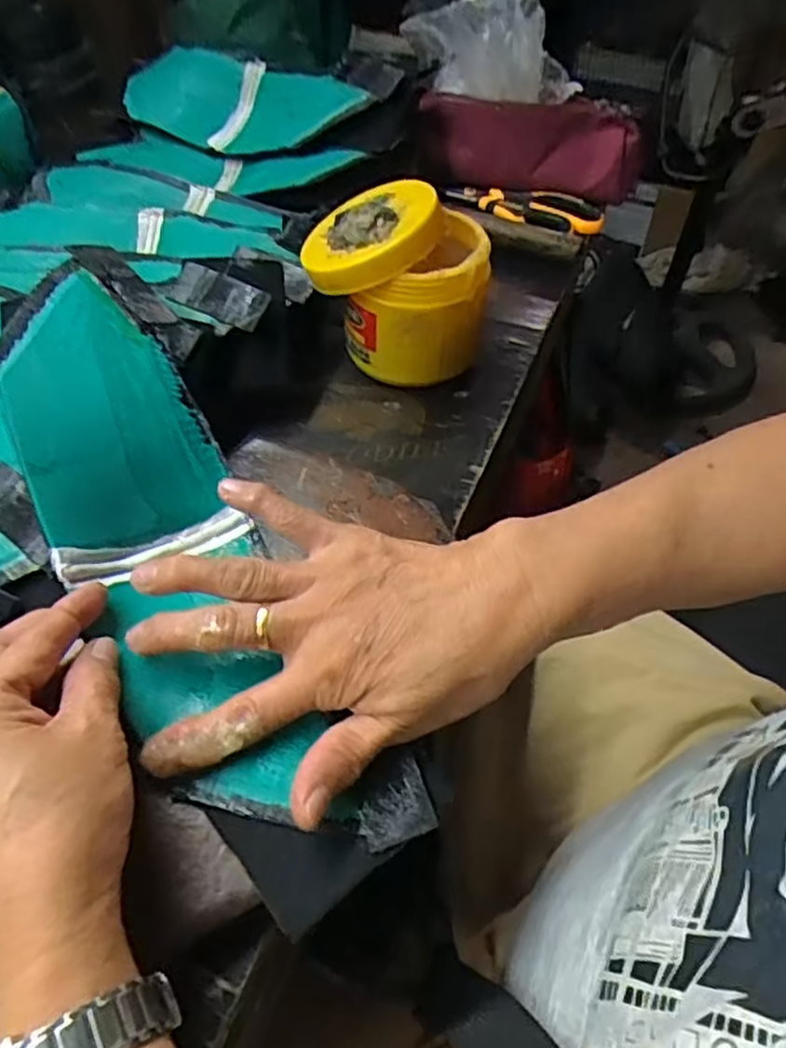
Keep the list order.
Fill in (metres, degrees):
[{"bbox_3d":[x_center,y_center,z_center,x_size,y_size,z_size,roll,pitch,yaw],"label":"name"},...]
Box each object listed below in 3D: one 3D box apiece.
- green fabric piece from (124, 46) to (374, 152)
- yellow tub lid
[{"bbox_3d":[-0.146,-0.405,0.655,0.290,0.043,0.102,27,84,19],"label":"green fabric piece"},{"bbox_3d":[-0.014,-0.181,0.431,0.090,0.017,0.089,-13,53,17],"label":"yellow tub lid"}]

